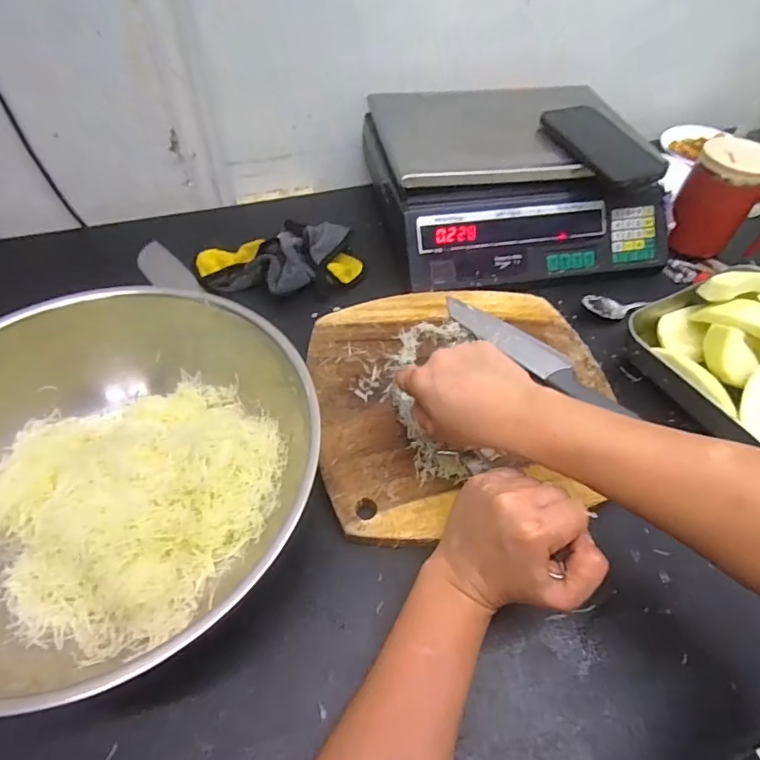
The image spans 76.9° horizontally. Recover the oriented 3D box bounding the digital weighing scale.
[{"bbox_3d":[0.181,-0.296,0.648,0.360,0.116,0.360,-10,53,-10],"label":"digital weighing scale"}]

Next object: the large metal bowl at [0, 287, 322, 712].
[{"bbox_3d":[-0.202,0.055,0.376,0.296,0.110,0.278,1,52,-1],"label":"large metal bowl"}]

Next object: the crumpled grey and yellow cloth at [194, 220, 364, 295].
[{"bbox_3d":[-0.125,-0.145,0.590,0.207,0.049,0.091,-6,50,-6],"label":"crumpled grey and yellow cloth"}]

